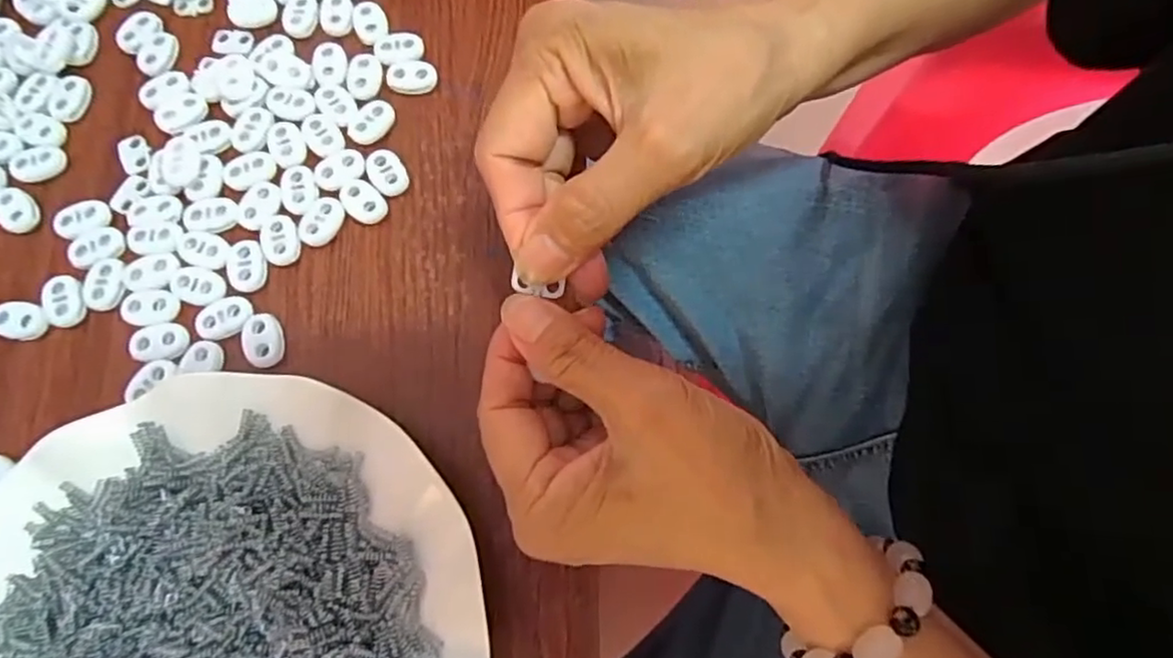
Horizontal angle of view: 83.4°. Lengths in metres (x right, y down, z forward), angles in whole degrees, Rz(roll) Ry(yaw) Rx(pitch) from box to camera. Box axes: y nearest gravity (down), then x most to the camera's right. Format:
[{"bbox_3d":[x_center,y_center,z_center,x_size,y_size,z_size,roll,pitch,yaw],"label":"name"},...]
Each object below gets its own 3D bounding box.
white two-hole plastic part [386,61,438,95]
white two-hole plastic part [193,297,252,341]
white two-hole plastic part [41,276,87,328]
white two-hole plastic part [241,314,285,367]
[{"bbox_3d":[-0.080,-0.116,0.303,0.023,0.006,0.014,-2,73,0],"label":"white two-hole plastic part"},{"bbox_3d":[-0.149,-0.005,0.270,0.023,0.004,0.015,-22,74,-6],"label":"white two-hole plastic part"},{"bbox_3d":[-0.218,-0.012,0.274,0.016,0.005,0.022,-21,74,-5],"label":"white two-hole plastic part"},{"bbox_3d":[-0.132,0.005,0.268,0.014,0.005,0.022,-15,73,-4],"label":"white two-hole plastic part"}]

